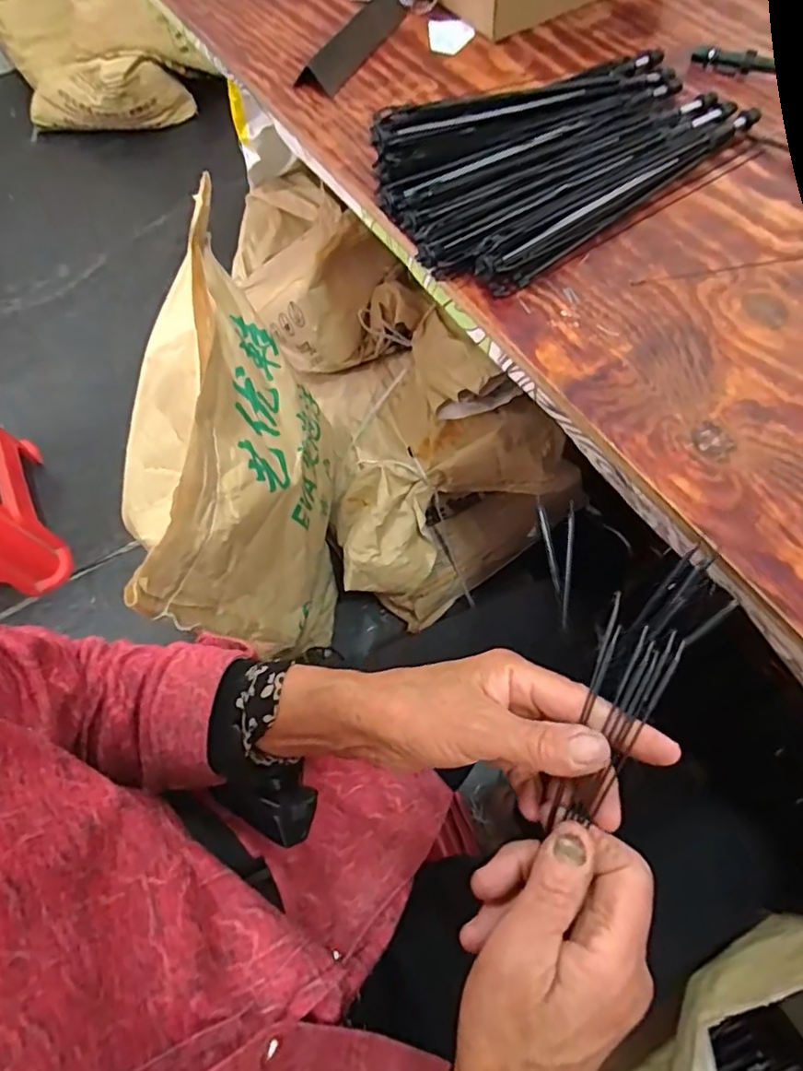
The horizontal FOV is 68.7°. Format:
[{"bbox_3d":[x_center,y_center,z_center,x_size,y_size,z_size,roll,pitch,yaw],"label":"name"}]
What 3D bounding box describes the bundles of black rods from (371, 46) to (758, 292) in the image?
[{"bbox_3d":[0.150,-0.347,0.520,0.349,0.059,0.172,-32,66,-14],"label":"bundles of black rods"}]

